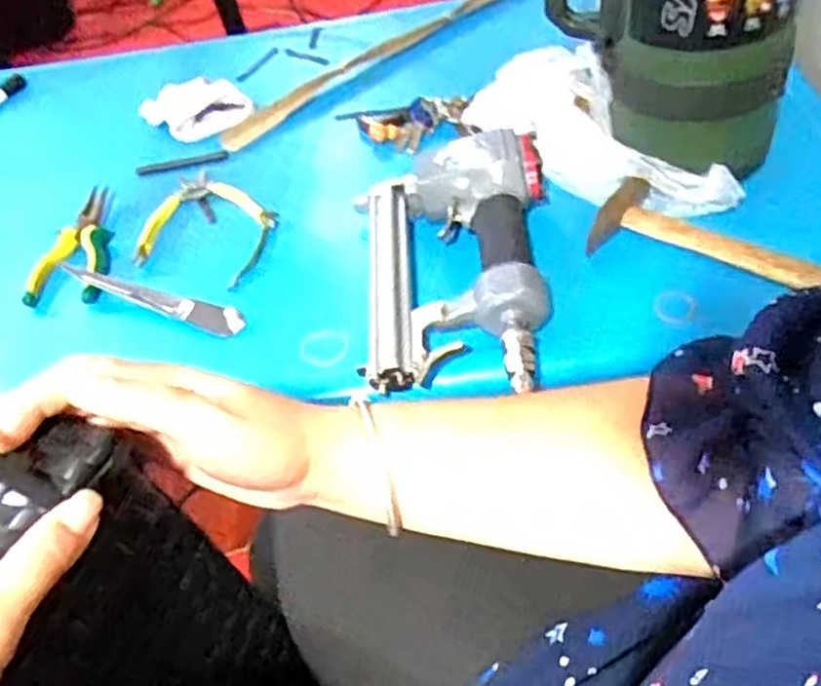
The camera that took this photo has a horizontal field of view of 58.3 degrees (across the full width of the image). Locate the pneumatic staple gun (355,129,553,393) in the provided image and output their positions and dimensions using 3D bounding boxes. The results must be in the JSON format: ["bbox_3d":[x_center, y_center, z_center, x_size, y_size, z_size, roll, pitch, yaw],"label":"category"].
[{"bbox_3d":[0.028,-0.070,0.589,0.157,0.066,0.243,0,48,7],"label":"pneumatic staple gun"}]

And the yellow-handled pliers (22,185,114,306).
[{"bbox_3d":[-0.315,-0.094,0.683,0.068,0.015,0.146,-9,48,-2],"label":"yellow-handled pliers"}]

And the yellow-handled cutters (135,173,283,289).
[{"bbox_3d":[-0.189,-0.113,0.697,0.127,0.010,0.127,12,50,16],"label":"yellow-handled cutters"}]

